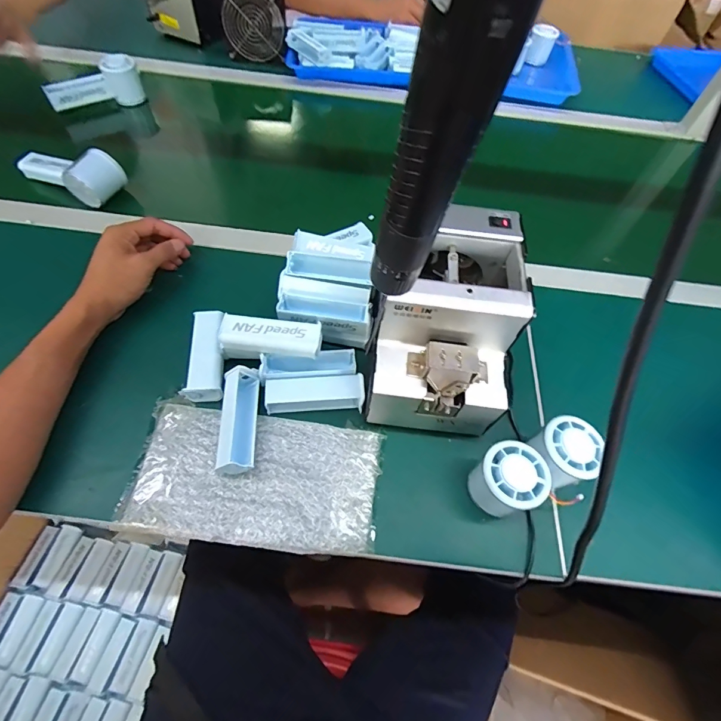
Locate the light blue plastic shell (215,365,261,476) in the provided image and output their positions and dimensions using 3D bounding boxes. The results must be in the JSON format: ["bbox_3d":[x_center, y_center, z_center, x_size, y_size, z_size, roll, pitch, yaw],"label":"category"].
[{"bbox_3d":[-0.119,0.058,0.382,0.033,0.032,0.097,0,60,-4],"label":"light blue plastic shell"}]

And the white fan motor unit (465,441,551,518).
[{"bbox_3d":[0.134,0.112,0.359,0.057,0.059,0.056,2,59,-3],"label":"white fan motor unit"}]

